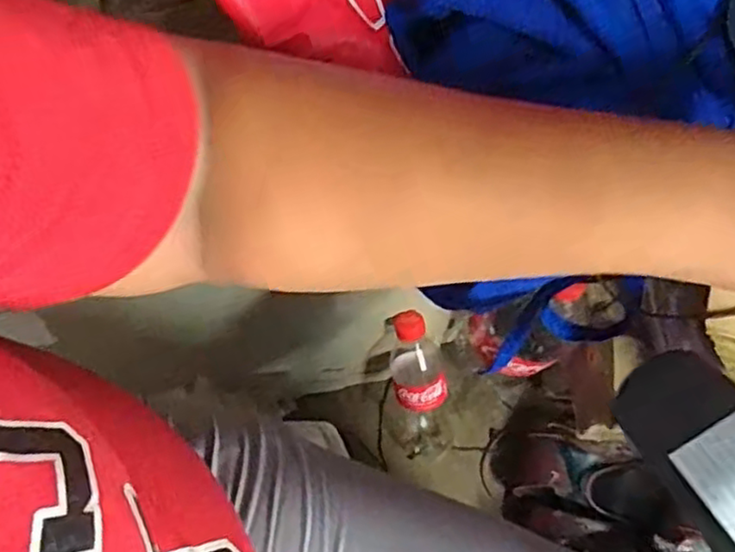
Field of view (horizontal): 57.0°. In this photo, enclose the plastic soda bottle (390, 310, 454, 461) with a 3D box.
[{"bbox_3d":[0.055,0.117,0.710,0.065,0.200,0.062,-6,48,6],"label":"plastic soda bottle"}]

